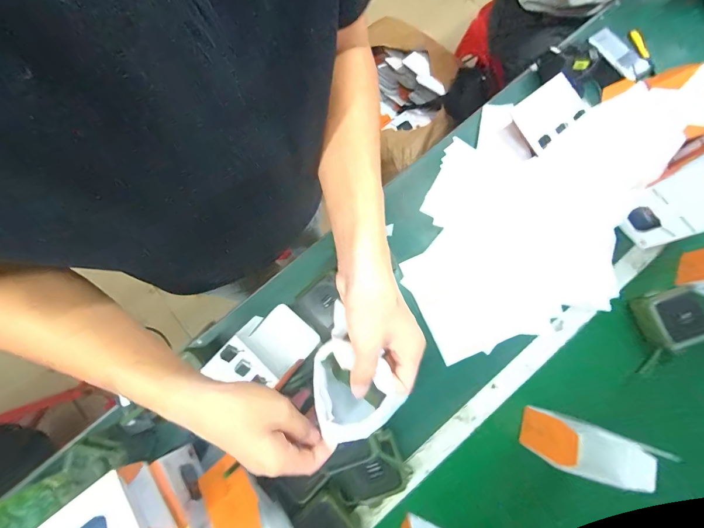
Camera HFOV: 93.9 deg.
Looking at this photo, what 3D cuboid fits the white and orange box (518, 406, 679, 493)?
[{"bbox_3d":[0.335,0.268,0.482,0.113,0.120,0.070,19,80,4],"label":"white and orange box"}]

